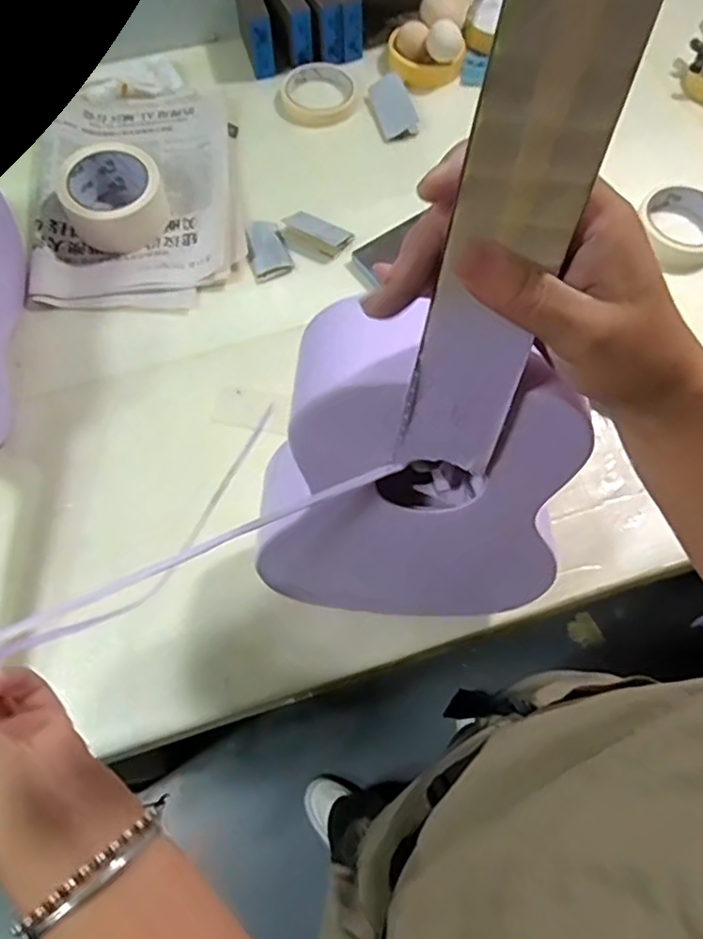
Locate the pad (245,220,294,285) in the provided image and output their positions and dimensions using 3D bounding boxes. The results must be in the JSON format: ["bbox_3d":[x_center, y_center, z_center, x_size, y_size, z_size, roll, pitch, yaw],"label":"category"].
[{"bbox_3d":[-0.089,-0.227,0.641,0.041,0.004,0.072,-21,69,-8],"label":"pad"}]

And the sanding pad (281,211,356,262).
[{"bbox_3d":[-0.039,-0.247,0.655,0.066,0.014,0.048,29,71,12],"label":"sanding pad"}]

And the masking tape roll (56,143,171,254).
[{"bbox_3d":[-0.245,-0.283,0.646,0.094,0.055,0.089,0,66,0],"label":"masking tape roll"}]

